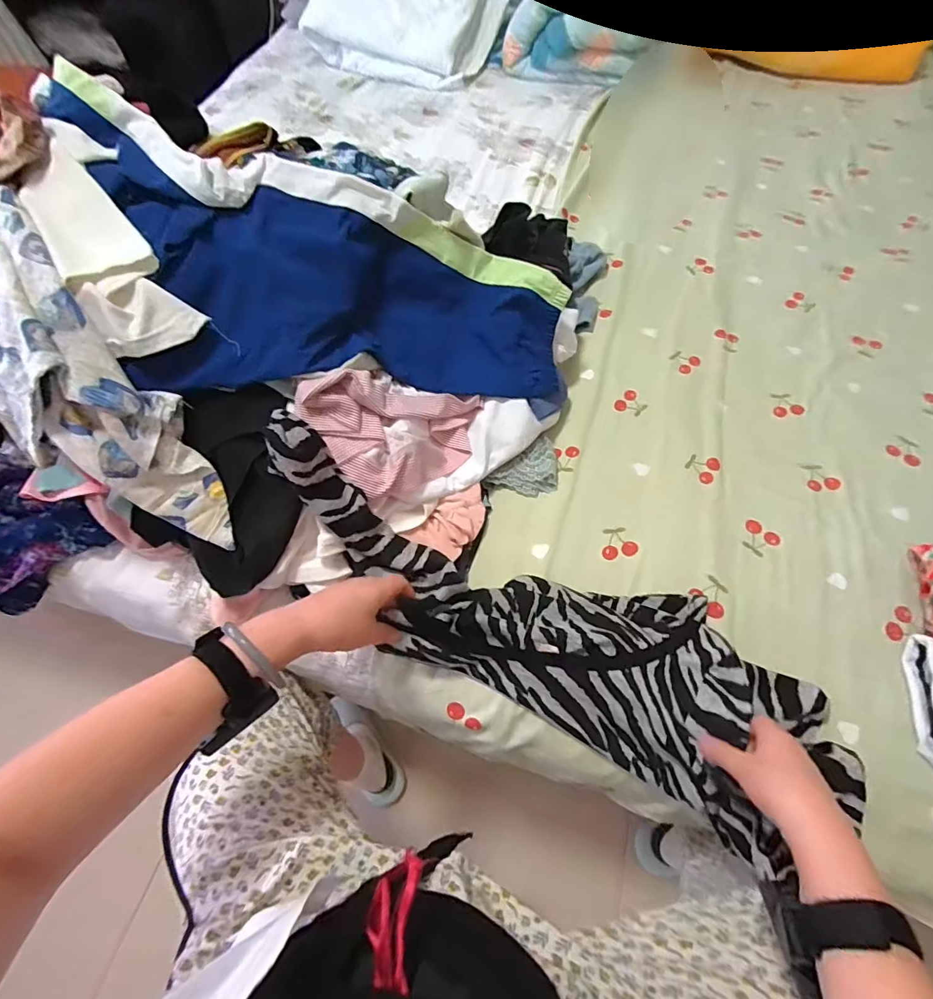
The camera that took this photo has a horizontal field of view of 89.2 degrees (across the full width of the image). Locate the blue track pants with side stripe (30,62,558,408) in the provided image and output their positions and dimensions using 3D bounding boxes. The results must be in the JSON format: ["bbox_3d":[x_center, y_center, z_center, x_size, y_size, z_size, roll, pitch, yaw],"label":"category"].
[{"bbox_3d":[-0.161,-0.232,0.564,0.579,0.081,0.299,16,83,-23],"label":"blue track pants with side stripe"}]

